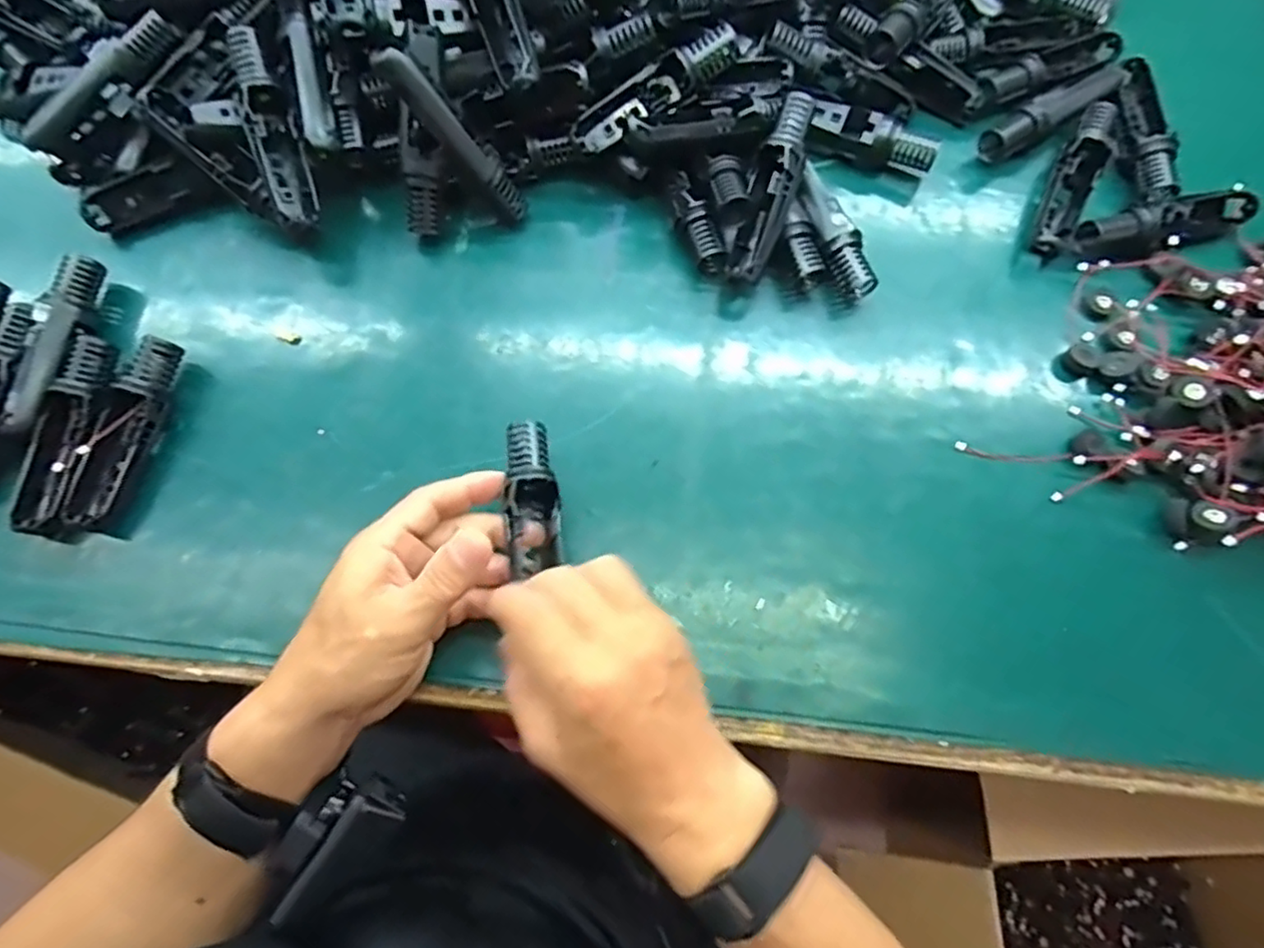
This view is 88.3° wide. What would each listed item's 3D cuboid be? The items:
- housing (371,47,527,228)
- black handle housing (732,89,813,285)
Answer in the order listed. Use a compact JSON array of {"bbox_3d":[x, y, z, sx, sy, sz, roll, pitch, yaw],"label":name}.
[{"bbox_3d":[-0.110,-0.210,0.414,0.030,0.126,0.025,17,74,38],"label":"housing"},{"bbox_3d":[0.092,-0.184,0.421,0.027,0.022,0.122,15,93,4],"label":"black handle housing"}]

